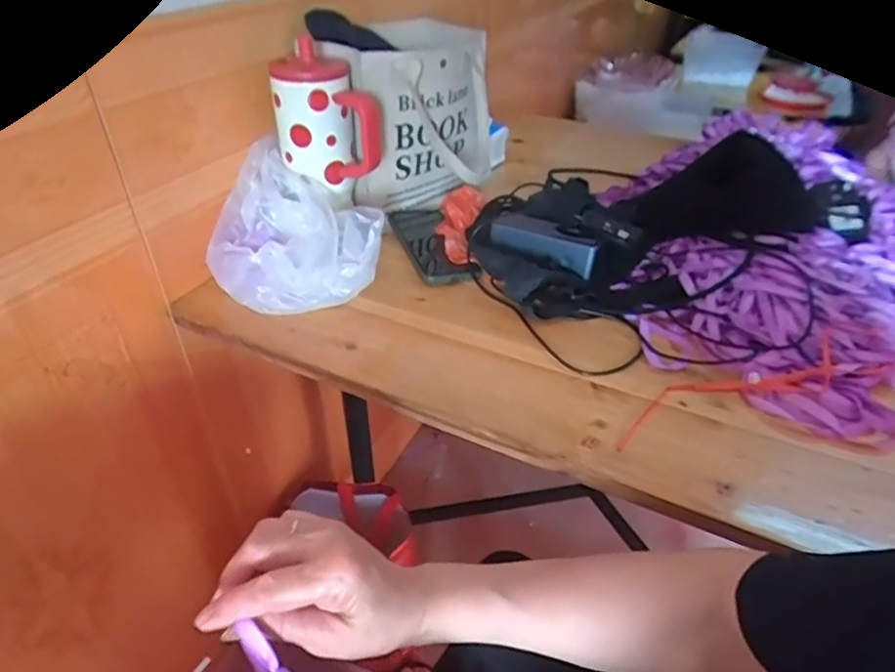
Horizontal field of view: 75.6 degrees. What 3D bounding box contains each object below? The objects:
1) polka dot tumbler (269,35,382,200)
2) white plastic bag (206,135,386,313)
[{"bbox_3d":[-0.138,-0.245,0.656,0.108,0.143,0.098,-8,39,-12],"label":"polka dot tumbler"},{"bbox_3d":[-0.171,-0.110,0.641,0.179,0.117,0.215,-10,36,-17],"label":"white plastic bag"}]

